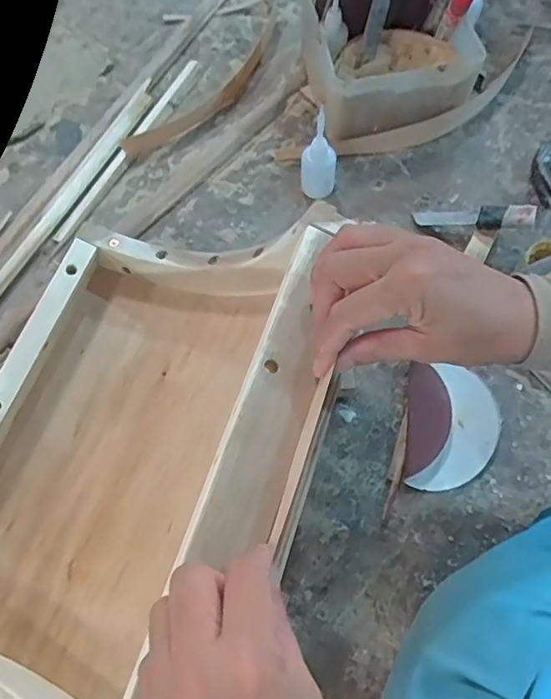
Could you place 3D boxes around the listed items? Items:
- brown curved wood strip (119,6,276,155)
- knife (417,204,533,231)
[{"bbox_3d":[-0.065,-0.304,0.612,0.049,0.018,0.272,35,72,15],"label":"brown curved wood strip"},{"bbox_3d":[0.190,-0.127,0.520,0.109,0.012,0.023,7,65,31],"label":"knife"}]

